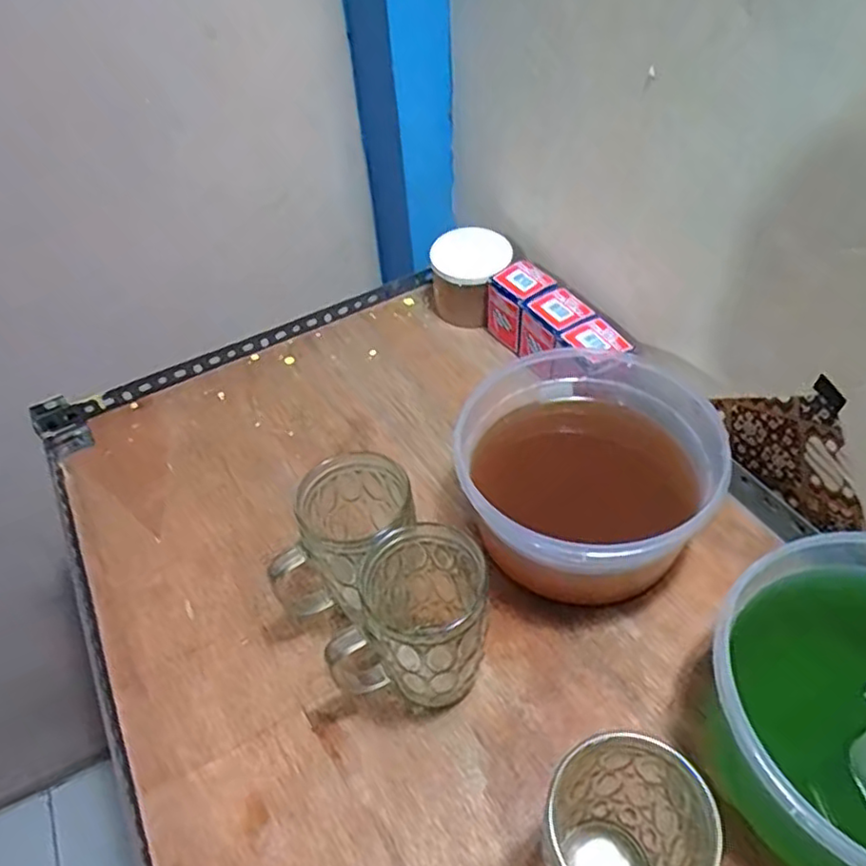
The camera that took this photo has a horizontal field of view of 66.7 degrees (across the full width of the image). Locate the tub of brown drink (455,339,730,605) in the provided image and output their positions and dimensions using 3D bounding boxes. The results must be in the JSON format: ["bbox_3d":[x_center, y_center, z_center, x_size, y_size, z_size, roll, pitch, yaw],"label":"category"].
[{"bbox_3d":[0.123,0.028,0.524,0.187,0.104,0.176,-3,47,3],"label":"tub of brown drink"}]

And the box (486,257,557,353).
[{"bbox_3d":[0.088,-0.134,0.684,0.056,0.065,0.055,-35,54,-25],"label":"box"}]

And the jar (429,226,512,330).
[{"bbox_3d":[0.040,-0.171,0.722,0.082,0.084,0.072,4,48,9],"label":"jar"}]

